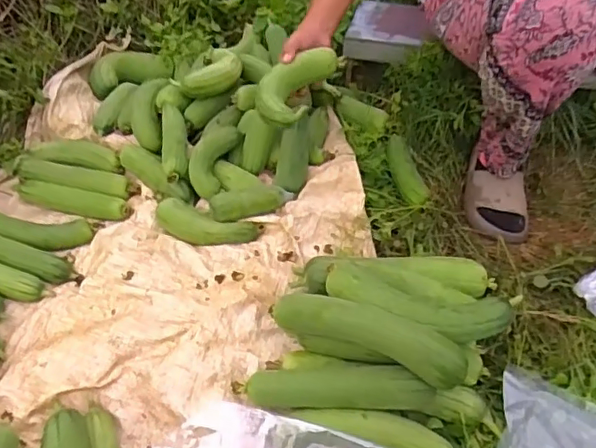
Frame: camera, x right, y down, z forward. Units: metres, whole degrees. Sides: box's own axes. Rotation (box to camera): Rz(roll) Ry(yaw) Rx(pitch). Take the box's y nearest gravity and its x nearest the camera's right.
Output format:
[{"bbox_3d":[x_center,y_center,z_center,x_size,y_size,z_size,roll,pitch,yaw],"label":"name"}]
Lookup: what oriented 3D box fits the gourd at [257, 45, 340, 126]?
[{"bbox_3d":[-0.008,-0.220,0.886,0.085,0.041,0.163,15,52,17],"label":"gourd"}]

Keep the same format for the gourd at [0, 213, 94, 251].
[{"bbox_3d":[-0.461,0.010,0.982,0.196,0.035,0.054,10,50,-6],"label":"gourd"}]

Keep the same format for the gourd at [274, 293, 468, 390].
[{"bbox_3d":[0.084,0.137,0.713,0.255,0.053,0.055,18,53,19],"label":"gourd"}]

